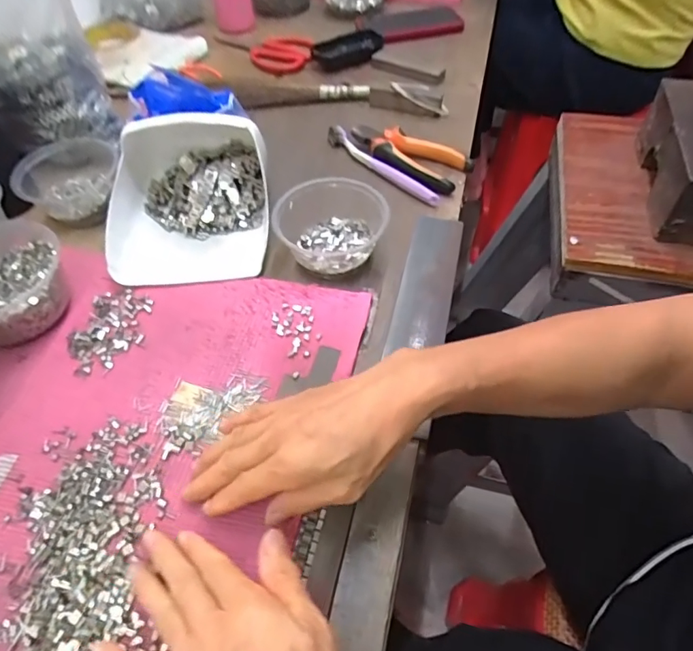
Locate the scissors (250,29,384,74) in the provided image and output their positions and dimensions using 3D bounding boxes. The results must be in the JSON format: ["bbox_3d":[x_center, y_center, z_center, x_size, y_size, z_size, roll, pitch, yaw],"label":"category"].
[{"bbox_3d":[-0.047,-0.422,0.771,0.203,0.034,0.077,-4,52,0],"label":"scissors"}]

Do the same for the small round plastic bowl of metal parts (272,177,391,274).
[{"bbox_3d":[-0.016,-0.096,0.482,0.112,0.046,0.091,12,54,12],"label":"small round plastic bowl of metal parts"}]

